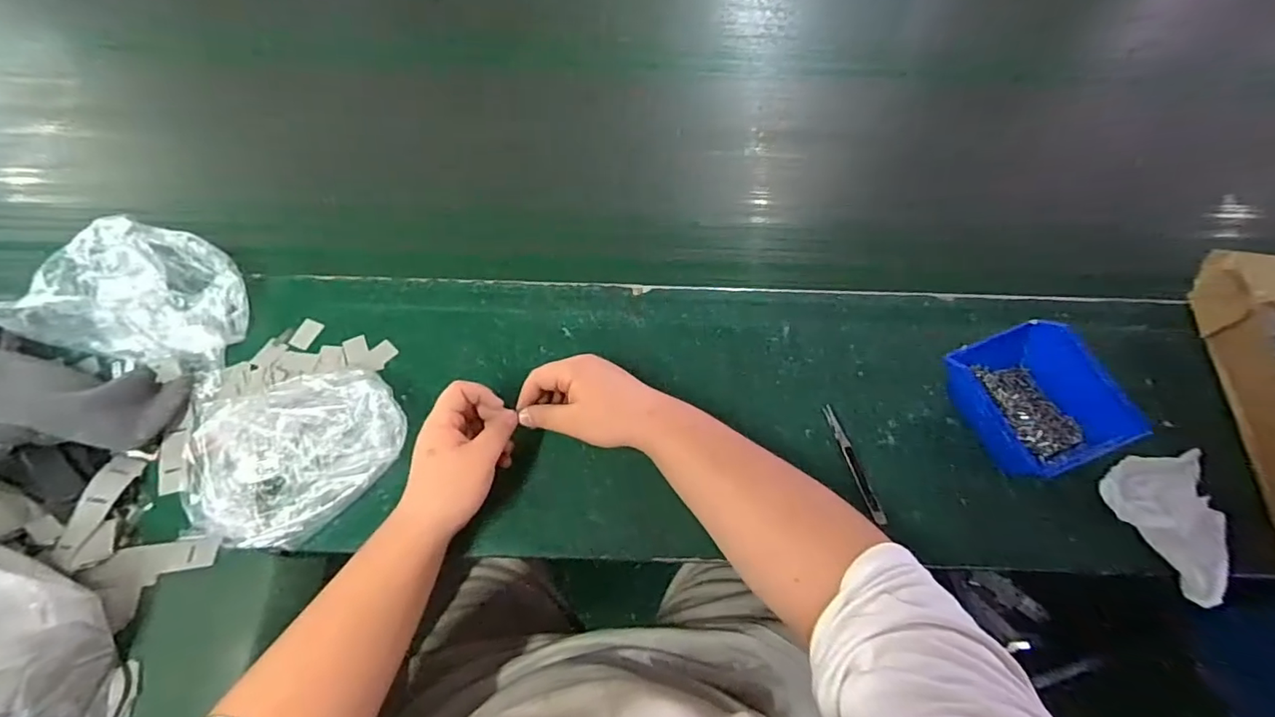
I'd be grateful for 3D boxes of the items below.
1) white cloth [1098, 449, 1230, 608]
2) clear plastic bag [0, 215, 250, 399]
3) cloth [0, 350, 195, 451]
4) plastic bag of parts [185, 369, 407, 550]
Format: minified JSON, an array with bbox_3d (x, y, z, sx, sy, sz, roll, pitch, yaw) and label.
[{"bbox_3d":[0.489,0.142,0.498,0.098,0.022,0.121,-25,69,-13],"label":"white cloth"},{"bbox_3d":[-0.491,-0.065,0.557,0.184,0.063,0.153,15,63,6],"label":"clear plastic bag"},{"bbox_3d":[-0.521,0.037,0.486,0.194,0.059,0.093,9,63,-21],"label":"cloth"},{"bbox_3d":[-0.305,0.086,0.502,0.187,0.052,0.144,-21,65,-12],"label":"plastic bag of parts"}]

